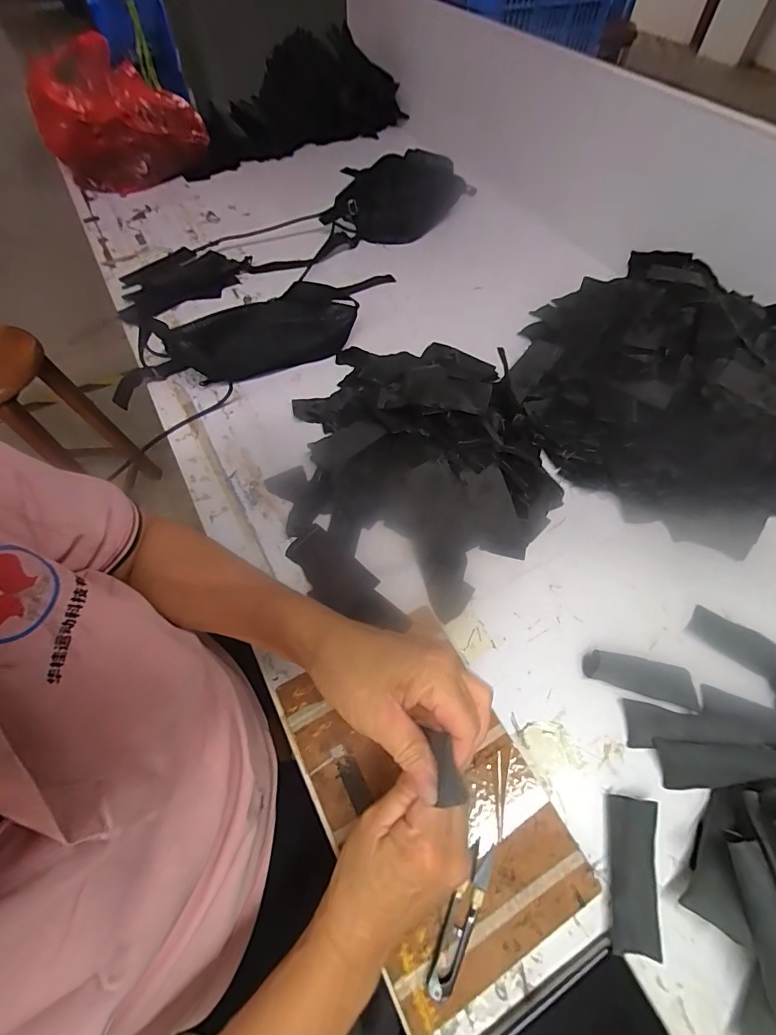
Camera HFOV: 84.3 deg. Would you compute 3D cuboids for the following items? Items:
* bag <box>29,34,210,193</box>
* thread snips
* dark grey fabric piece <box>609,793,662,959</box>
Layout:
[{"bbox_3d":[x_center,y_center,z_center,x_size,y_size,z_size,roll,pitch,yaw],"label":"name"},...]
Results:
[{"bbox_3d":[-0.610,-0.921,0.994,0.318,0.205,0.224,-39,67,-21],"label":"bag"},{"bbox_3d":[0.059,0.310,0.333,0.020,0.010,0.100,25,61,15],"label":"thread snips"},{"bbox_3d":[0.201,0.291,0.351,0.035,0.024,0.103,10,58,6],"label":"dark grey fabric piece"}]

